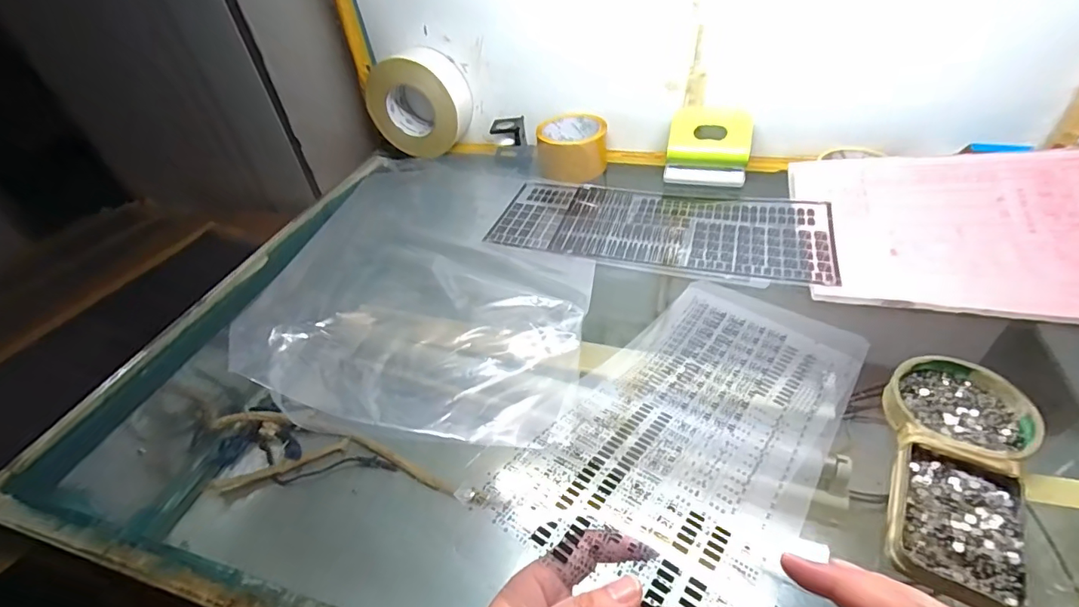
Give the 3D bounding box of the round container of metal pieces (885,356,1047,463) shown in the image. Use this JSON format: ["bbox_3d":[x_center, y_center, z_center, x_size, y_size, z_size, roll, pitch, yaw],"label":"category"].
[{"bbox_3d":[0.293,0.074,0.337,0.081,0.021,0.082,-4,42,4],"label":"round container of metal pieces"}]

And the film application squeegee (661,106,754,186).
[{"bbox_3d":[0.210,-0.196,0.601,0.096,0.091,0.031,7,23,15],"label":"film application squeegee"}]

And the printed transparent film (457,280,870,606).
[{"bbox_3d":[0.117,0.074,0.348,0.173,0.052,0.311,29,54,34],"label":"printed transparent film"}]

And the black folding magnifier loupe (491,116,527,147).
[{"bbox_3d":[-0.045,-0.242,0.694,0.045,0.044,0.026,-2,42,7],"label":"black folding magnifier loupe"}]

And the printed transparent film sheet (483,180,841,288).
[{"bbox_3d":[0.133,-0.092,0.554,0.361,0.007,0.152,8,45,16],"label":"printed transparent film sheet"}]

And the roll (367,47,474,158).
[{"bbox_3d":[-0.174,-0.287,0.698,0.145,0.128,0.055,1,43,9],"label":"roll"}]

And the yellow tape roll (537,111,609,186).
[{"bbox_3d":[0.044,-0.211,0.653,0.091,0.059,0.109,4,43,13],"label":"yellow tape roll"}]

